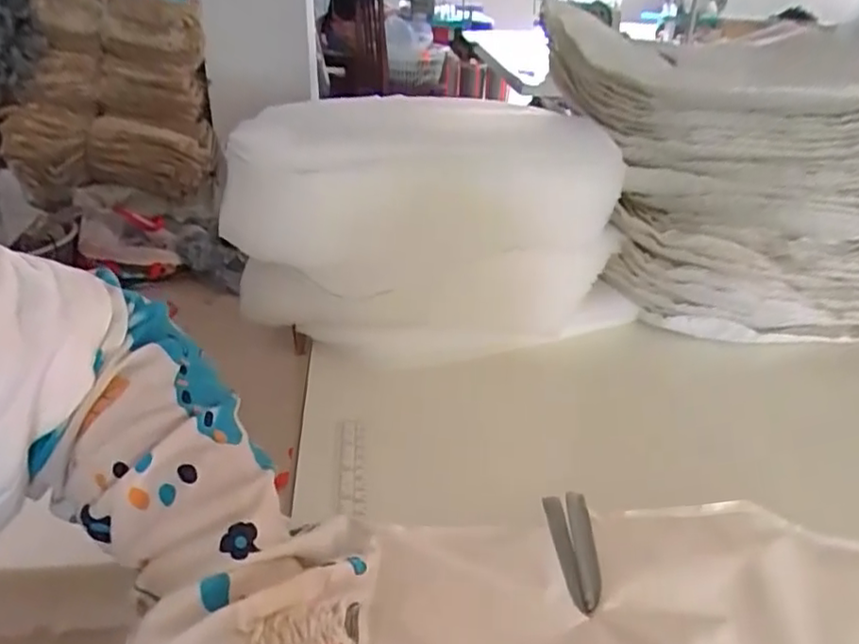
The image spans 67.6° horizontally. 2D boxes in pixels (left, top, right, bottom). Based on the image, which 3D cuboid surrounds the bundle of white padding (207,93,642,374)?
[{"bbox_3d":[-0.006,-0.086,0.553,0.324,0.197,0.160,-4,29,-9],"label":"bundle of white padding"}]

